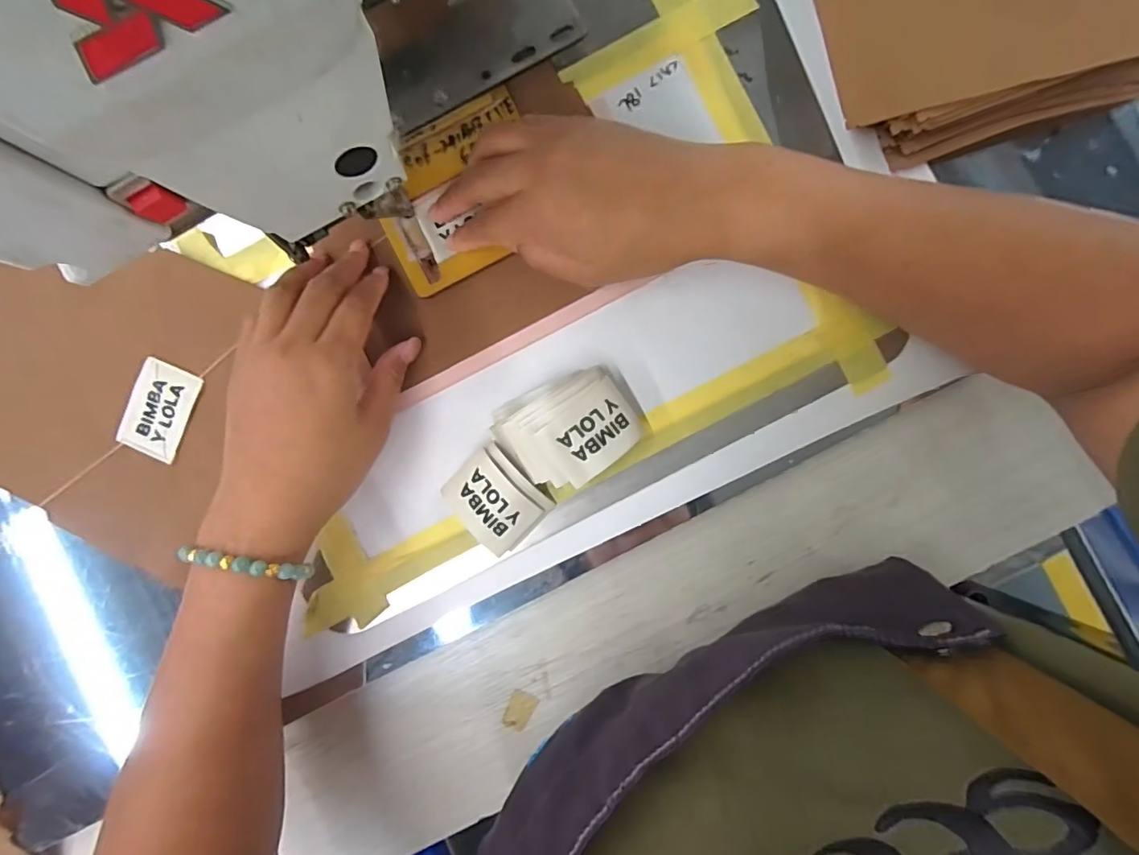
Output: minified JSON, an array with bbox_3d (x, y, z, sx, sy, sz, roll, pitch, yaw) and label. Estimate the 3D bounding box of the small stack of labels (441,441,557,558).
[{"bbox_3d":[-0.044,0.043,0.308,0.047,0.016,0.055,-43,87,1],"label":"small stack of labels"}]

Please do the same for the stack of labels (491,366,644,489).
[{"bbox_3d":[0.000,0.001,0.299,0.077,0.027,0.060,-27,87,1],"label":"stack of labels"}]

